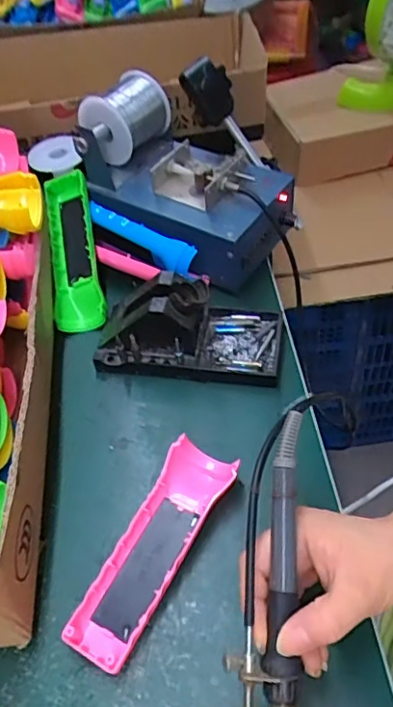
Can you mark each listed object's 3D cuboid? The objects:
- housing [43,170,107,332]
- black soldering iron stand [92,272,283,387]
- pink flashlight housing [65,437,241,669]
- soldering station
[{"bbox_3d":[-0.118,-0.098,0.530,0.044,0.029,0.156,-10,75,-4],"label":"housing"},{"bbox_3d":[-0.006,-0.027,0.475,0.155,0.074,0.074,6,51,8],"label":"black soldering iron stand"},{"bbox_3d":[-0.027,0.131,0.377,0.047,0.029,0.154,23,56,21],"label":"pink flashlight housing"},{"bbox_3d":[-0.012,-0.182,0.540,0.214,0.125,0.156,31,59,25],"label":"soldering station"}]

